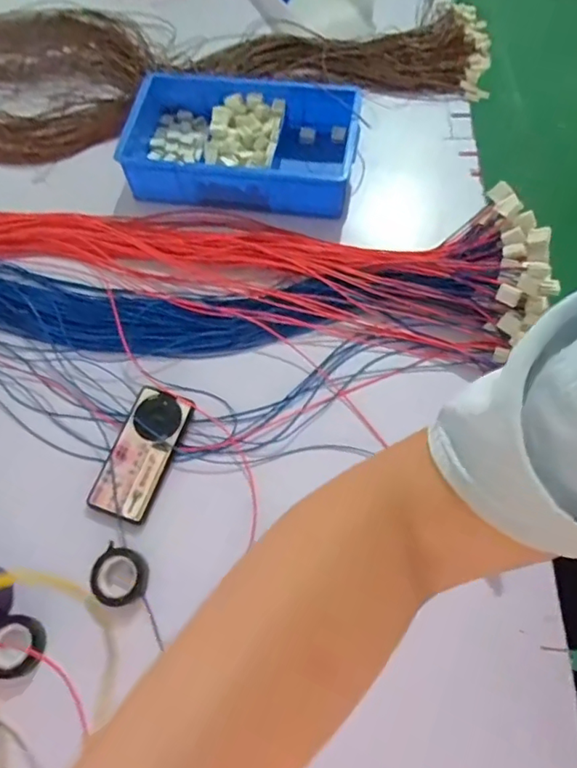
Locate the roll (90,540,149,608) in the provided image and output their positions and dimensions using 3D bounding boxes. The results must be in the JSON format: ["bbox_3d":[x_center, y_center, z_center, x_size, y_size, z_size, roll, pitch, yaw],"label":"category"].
[{"bbox_3d":[-0.191,0.217,0.621,0.062,0.021,0.060,-1,64,2],"label":"roll"}]

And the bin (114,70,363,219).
[{"bbox_3d":[-0.076,-0.374,0.846,0.344,0.074,0.200,9,65,6],"label":"bin"}]

